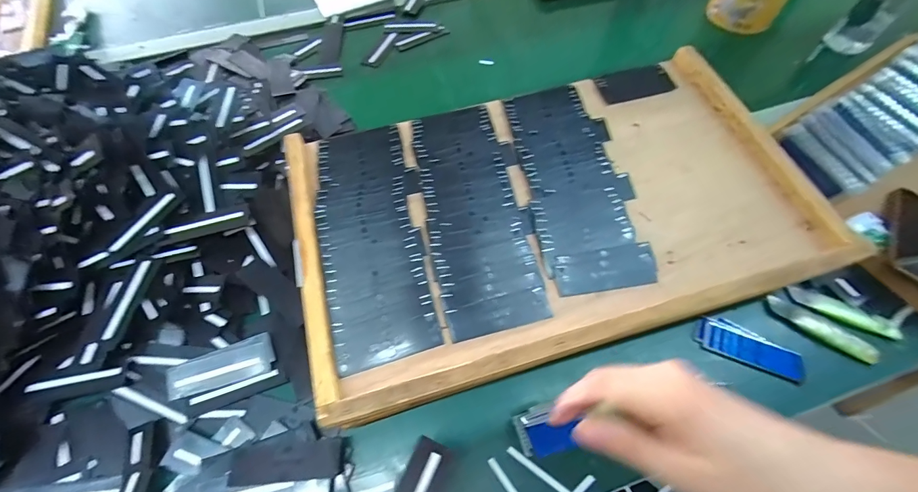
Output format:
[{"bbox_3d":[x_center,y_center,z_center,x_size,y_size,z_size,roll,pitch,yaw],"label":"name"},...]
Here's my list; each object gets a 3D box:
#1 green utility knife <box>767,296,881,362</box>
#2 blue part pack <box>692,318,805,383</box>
[{"bbox_3d":[0.375,0.086,0.403,0.104,0.011,0.021,35,68,17],"label":"green utility knife"},{"bbox_3d":[0.293,0.102,0.392,0.101,0.005,0.039,26,66,13],"label":"blue part pack"}]

